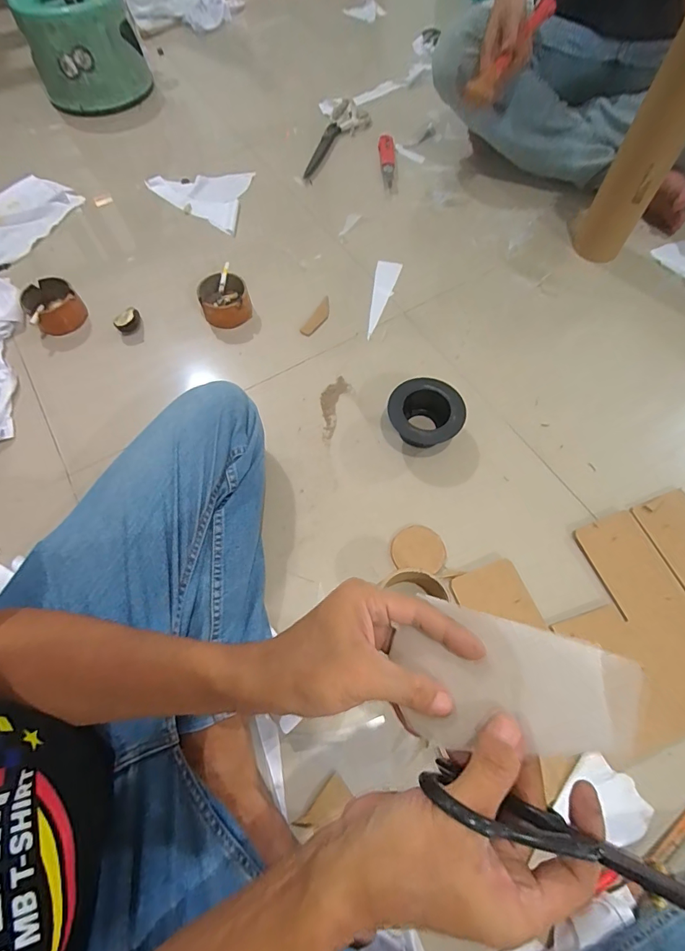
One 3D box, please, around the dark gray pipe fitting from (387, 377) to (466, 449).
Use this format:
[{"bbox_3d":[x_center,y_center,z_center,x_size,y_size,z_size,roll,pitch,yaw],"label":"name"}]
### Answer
[{"bbox_3d":[0.122,-0.085,0.625,0.096,0.059,0.100,0,65,-1],"label":"dark gray pipe fitting"}]

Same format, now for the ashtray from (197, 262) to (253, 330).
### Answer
[{"bbox_3d":[-0.202,-0.302,0.730,0.080,0.045,0.088,-19,66,-10],"label":"ashtray"}]

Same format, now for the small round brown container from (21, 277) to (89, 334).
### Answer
[{"bbox_3d":[-0.490,-0.286,0.727,0.083,0.047,0.085,0,65,-1],"label":"small round brown container"}]

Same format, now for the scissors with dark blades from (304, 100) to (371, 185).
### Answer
[{"bbox_3d":[-0.011,-0.751,0.960,0.081,0.025,0.297,18,66,8],"label":"scissors with dark blades"}]

